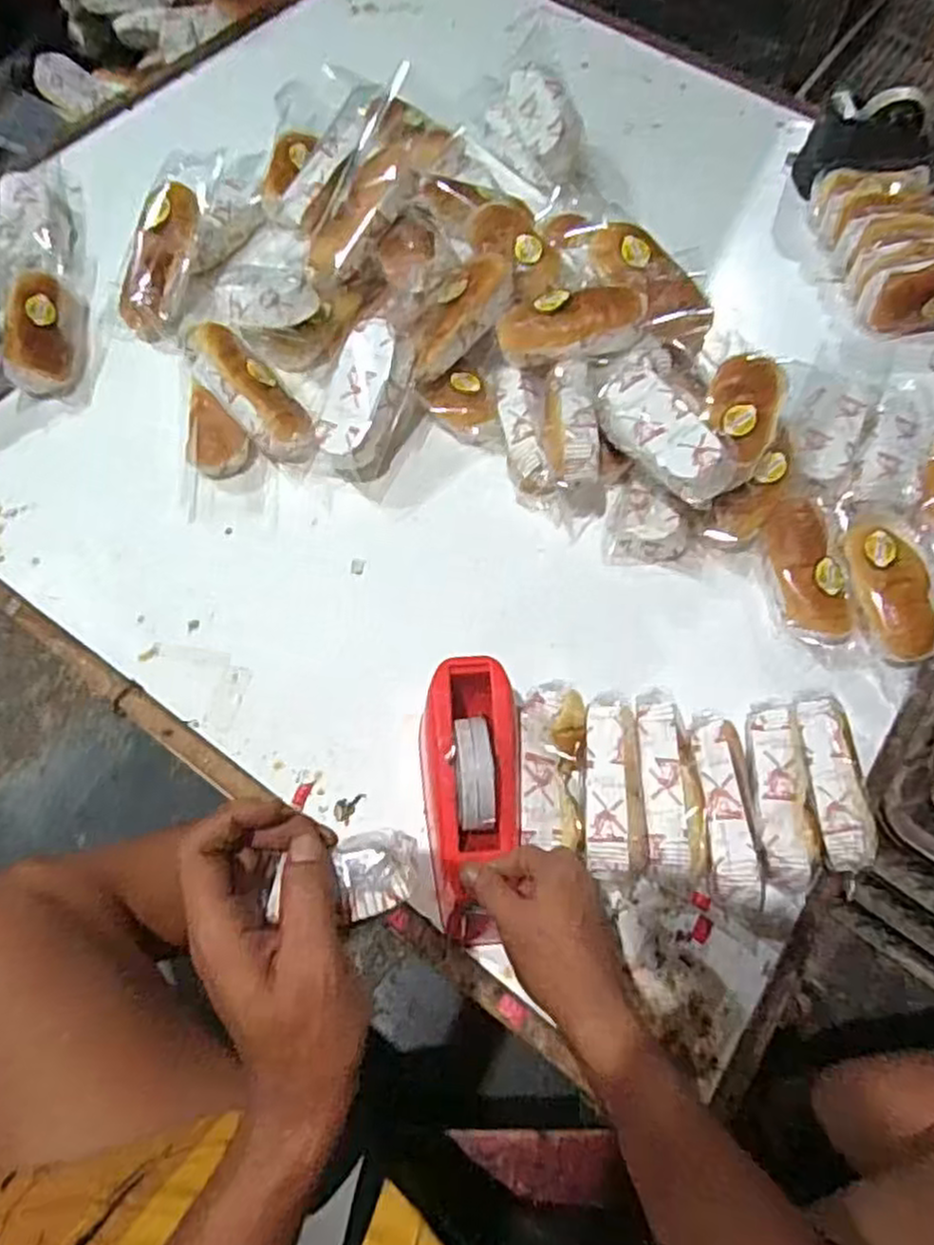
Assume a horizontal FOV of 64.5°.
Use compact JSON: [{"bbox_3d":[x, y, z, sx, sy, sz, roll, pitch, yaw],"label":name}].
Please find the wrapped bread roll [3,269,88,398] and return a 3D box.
[{"bbox_3d":[-0.432,-0.303,0.763,0.055,0.063,0.125,0,64,-3],"label":"wrapped bread roll"}]

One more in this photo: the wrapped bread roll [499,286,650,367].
[{"bbox_3d":[0.099,-0.288,0.710,0.141,0.048,0.062,-4,62,19],"label":"wrapped bread roll"}]

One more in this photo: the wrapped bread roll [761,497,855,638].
[{"bbox_3d":[0.314,-0.048,0.692,0.062,0.046,0.136,-11,65,-8],"label":"wrapped bread roll"}]

